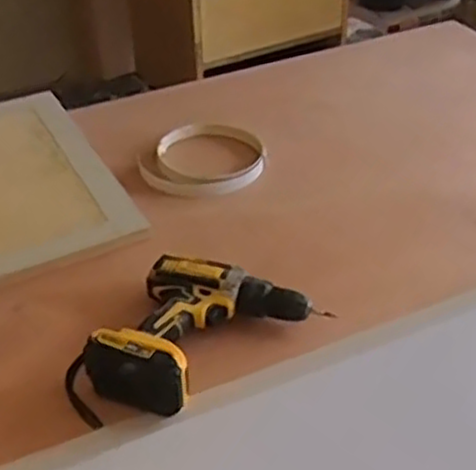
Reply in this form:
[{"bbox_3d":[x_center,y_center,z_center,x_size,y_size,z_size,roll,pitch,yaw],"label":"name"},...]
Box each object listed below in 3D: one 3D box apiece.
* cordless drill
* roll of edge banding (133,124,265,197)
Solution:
[{"bbox_3d":[-0.059,0.106,0.851,0.197,0.063,0.246,21,42,24],"label":"cordless drill"},{"bbox_3d":[-0.056,-0.121,1.194,0.194,0.026,0.166,-7,38,-9],"label":"roll of edge banding"}]

